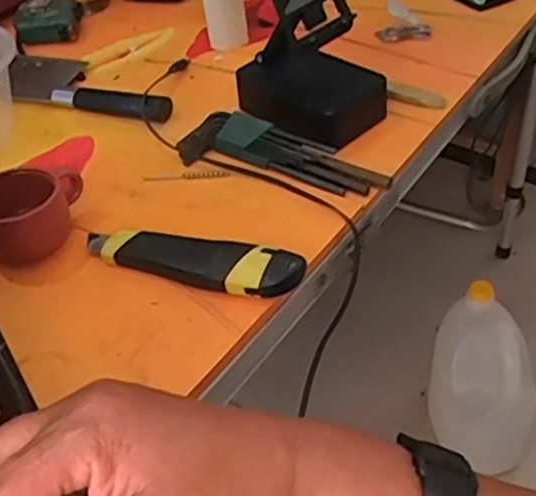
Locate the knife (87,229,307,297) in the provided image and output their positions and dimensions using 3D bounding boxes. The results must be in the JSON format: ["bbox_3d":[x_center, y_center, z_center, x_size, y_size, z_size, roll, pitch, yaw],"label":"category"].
[{"bbox_3d":[-0.056,0.006,0.475,0.159,0.021,0.043,12,44,19],"label":"knife"}]

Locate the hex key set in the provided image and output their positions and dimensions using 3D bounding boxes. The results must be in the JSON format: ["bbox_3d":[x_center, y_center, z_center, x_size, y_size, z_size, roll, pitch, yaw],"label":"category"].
[{"bbox_3d":[0.013,-0.079,0.559,0.173,0.022,0.057,15,45,23],"label":"hex key set"}]

